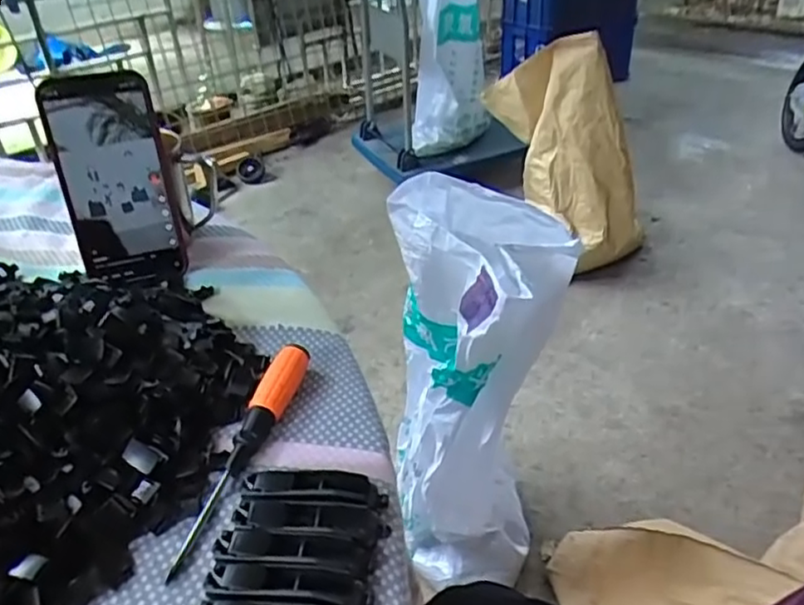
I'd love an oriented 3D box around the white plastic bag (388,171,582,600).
[{"bbox_3d":[0.127,0.143,1.044,0.269,0.638,0.259,0,35,2],"label":"white plastic bag"}]

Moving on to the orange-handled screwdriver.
[{"bbox_3d":[-0.089,0.079,0.372,0.019,0.021,0.153,9,36,14],"label":"orange-handled screwdriver"}]

